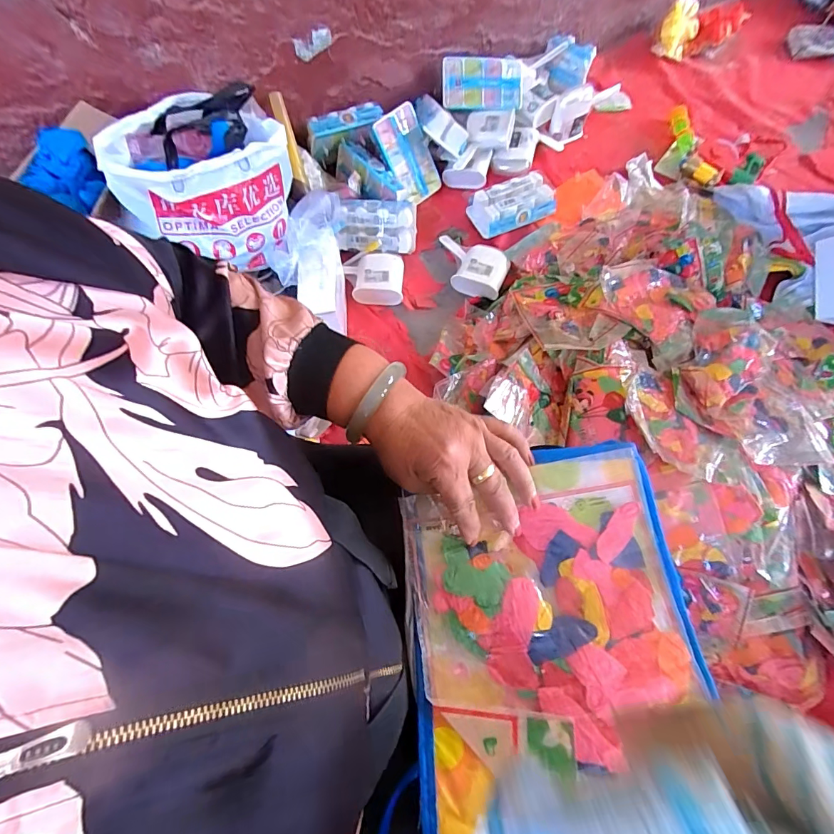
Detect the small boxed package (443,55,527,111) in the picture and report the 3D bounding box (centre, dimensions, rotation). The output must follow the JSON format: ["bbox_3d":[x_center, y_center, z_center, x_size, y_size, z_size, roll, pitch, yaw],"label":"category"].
[{"bbox_3d":[0.155,-0.770,0.994,0.192,0.031,0.112,-6,99,-4],"label":"small boxed package"}]

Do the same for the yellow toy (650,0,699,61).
[{"bbox_3d":[0.699,-1.027,1.137,0.108,0.125,0.032,6,38,-17],"label":"yellow toy"}]

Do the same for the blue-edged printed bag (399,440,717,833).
[{"bbox_3d":[0.093,0.151,0.305,0.191,0.029,0.244,-6,69,-1],"label":"blue-edged printed bag"}]

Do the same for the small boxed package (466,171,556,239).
[{"bbox_3d":[0.216,-0.487,0.976,0.186,0.060,0.105,-17,69,-5],"label":"small boxed package"}]

